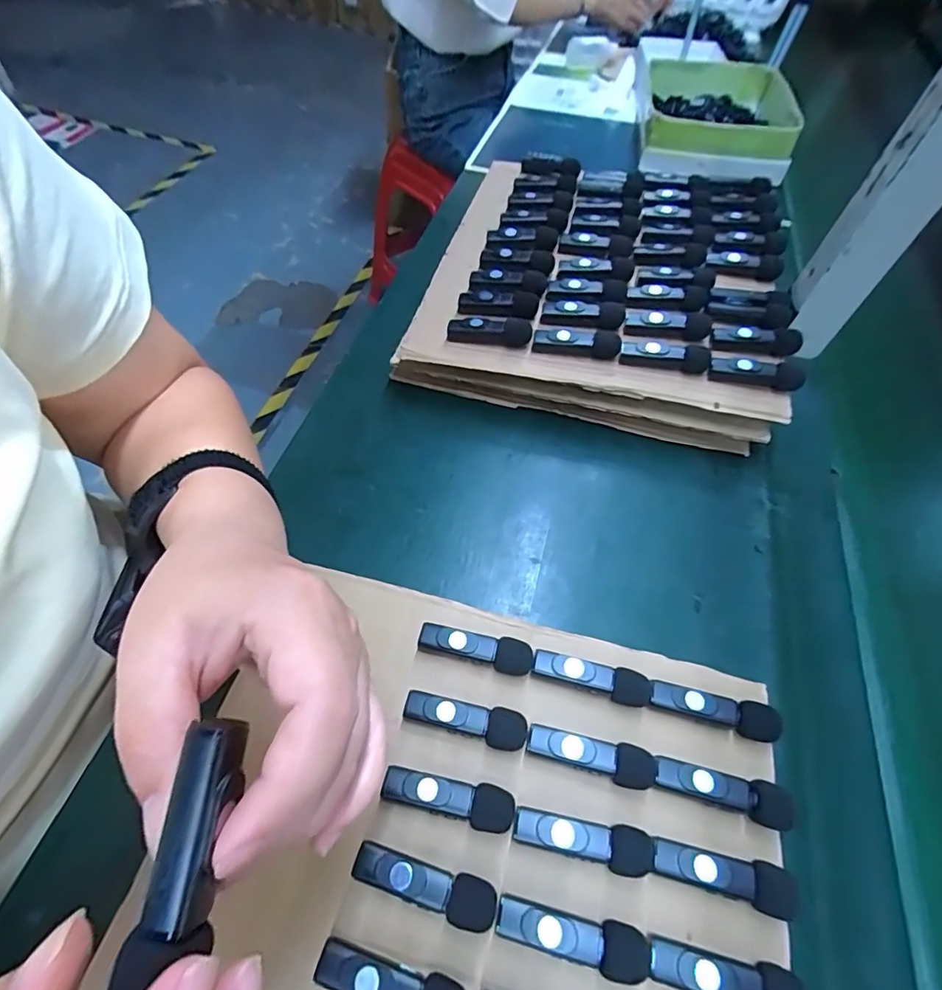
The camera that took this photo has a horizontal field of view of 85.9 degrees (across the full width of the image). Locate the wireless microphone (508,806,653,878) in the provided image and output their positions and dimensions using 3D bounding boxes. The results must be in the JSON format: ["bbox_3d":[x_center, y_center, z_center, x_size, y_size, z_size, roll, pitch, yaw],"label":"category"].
[{"bbox_3d":[0.053,0.166,0.242,0.065,0.016,0.018,10,55,5],"label":"wireless microphone"}]

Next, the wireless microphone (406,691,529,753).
[{"bbox_3d":[-0.003,0.121,0.272,0.064,0.017,0.019,14,56,8],"label":"wireless microphone"}]

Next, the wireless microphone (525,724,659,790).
[{"bbox_3d":[0.062,0.136,0.263,0.064,0.017,0.018,15,56,8],"label":"wireless microphone"}]

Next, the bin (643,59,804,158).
[{"bbox_3d":[0.317,-0.498,0.647,0.168,0.044,0.197,13,56,2],"label":"bin"}]

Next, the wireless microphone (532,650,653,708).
[{"bbox_3d":[0.067,0.104,0.285,0.065,0.018,0.017,13,56,7],"label":"wireless microphone"}]

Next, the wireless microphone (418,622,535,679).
[{"bbox_3d":[0.003,0.089,0.294,0.065,0.016,0.017,13,56,7],"label":"wireless microphone"}]

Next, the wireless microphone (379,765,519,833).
[{"bbox_3d":[-0.011,0.150,0.251,0.064,0.017,0.019,14,56,7],"label":"wireless microphone"}]

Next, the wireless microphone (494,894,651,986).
[{"bbox_3d":[0.044,0.195,0.222,0.065,0.015,0.019,10,55,5],"label":"wireless microphone"}]

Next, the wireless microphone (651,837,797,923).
[{"bbox_3d":[0.117,0.176,0.233,0.063,0.012,0.018,12,56,6],"label":"wireless microphone"}]

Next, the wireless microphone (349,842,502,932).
[{"bbox_3d":[-0.022,0.179,0.232,0.066,0.015,0.018,13,56,7],"label":"wireless microphone"}]

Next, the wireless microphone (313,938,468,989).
[{"bbox_3d":[-0.033,0.207,0.211,0.064,0.016,0.019,12,56,6],"label":"wireless microphone"}]

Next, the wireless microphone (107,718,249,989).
[{"bbox_3d":[-0.068,0.087,0.123,0.015,0.010,0.060,9,71,4],"label":"wireless microphone"}]

